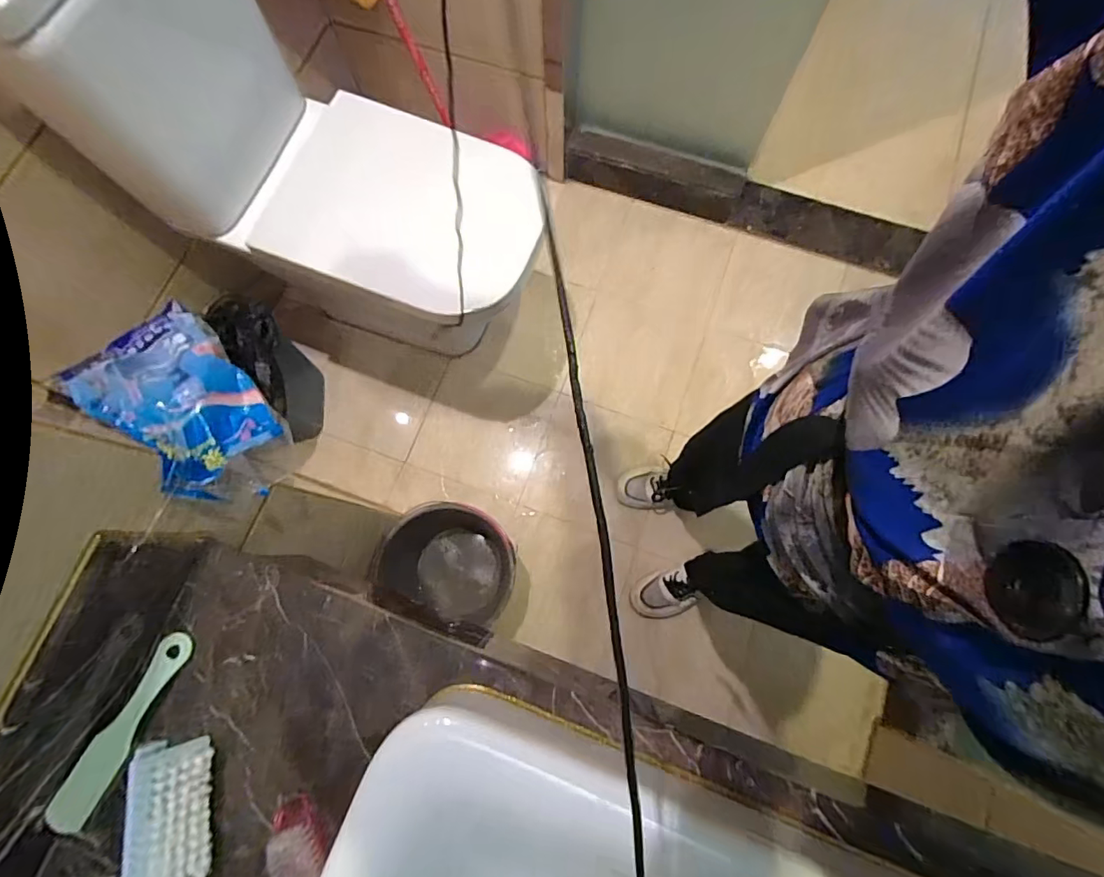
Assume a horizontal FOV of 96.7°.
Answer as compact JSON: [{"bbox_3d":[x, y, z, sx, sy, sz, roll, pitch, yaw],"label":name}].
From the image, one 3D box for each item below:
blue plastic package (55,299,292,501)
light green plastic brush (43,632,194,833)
[{"bbox_3d":[-0.386,-0.041,0.506,0.220,0.071,0.134,35,48,17],"label":"blue plastic package"},{"bbox_3d":[-0.389,0.261,0.446,0.034,0.023,0.164,24,78,7],"label":"light green plastic brush"}]

